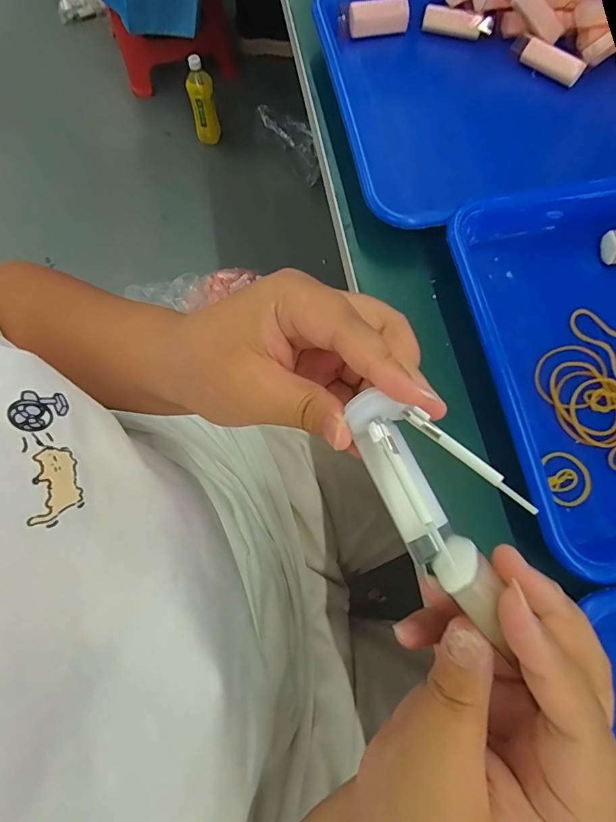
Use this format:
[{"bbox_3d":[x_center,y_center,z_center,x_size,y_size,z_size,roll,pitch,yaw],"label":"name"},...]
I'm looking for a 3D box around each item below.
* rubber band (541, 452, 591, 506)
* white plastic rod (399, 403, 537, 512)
[{"bbox_3d":[0.159,0.040,0.263,0.027,0.004,0.033,-16,74,-7],"label":"rubber band"},{"bbox_3d":[0.066,0.019,0.181,0.064,0.004,0.006,40,76,18],"label":"white plastic rod"}]

